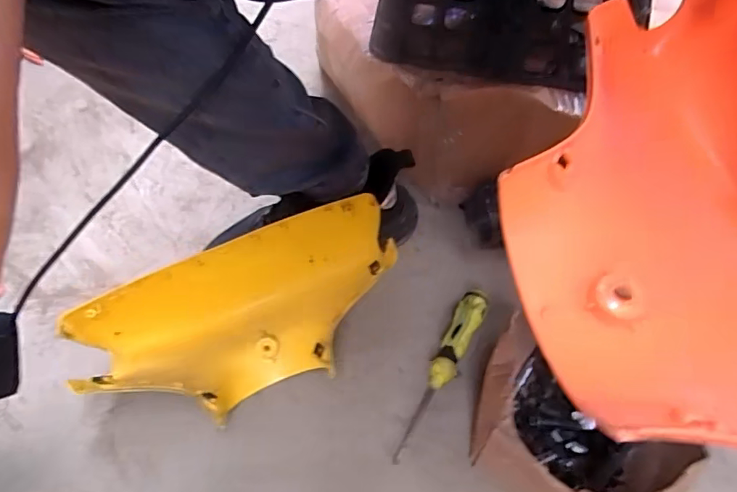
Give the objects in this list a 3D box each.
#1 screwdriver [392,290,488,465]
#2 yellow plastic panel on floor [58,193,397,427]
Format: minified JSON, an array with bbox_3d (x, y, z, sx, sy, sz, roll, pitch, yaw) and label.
[{"bbox_3d":[0.074,0.126,0.527,0.031,0.025,0.198,24,56,18],"label":"screwdriver"},{"bbox_3d":[-0.124,0.066,0.502,0.297,0.135,0.141,-16,54,-12],"label":"yellow plastic panel on floor"}]

